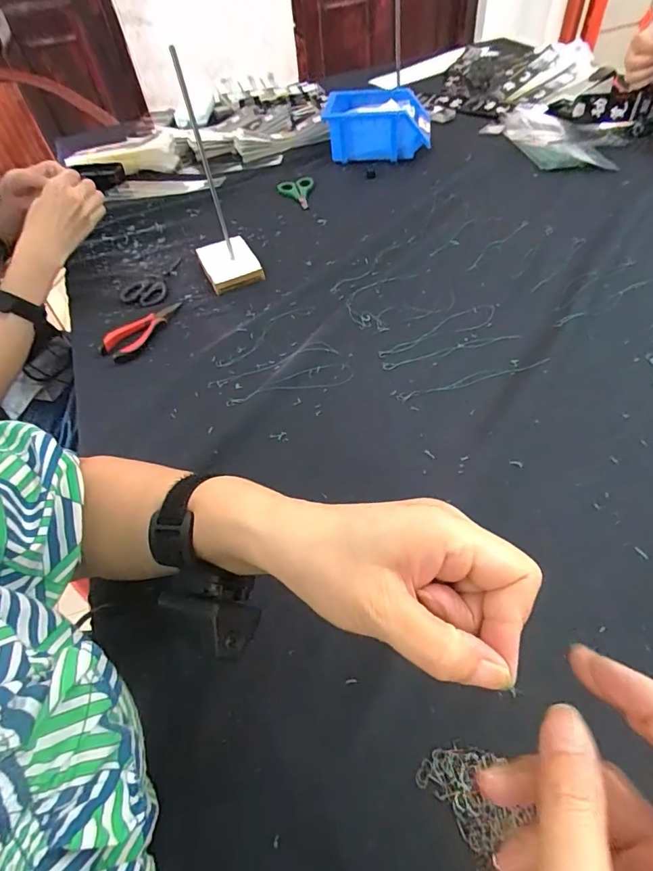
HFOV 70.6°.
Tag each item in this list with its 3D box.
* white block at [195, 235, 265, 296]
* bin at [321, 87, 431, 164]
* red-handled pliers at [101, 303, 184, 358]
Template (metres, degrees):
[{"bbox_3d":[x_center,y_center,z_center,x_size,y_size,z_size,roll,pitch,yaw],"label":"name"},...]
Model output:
[{"bbox_3d":[-0.133,-0.237,0.638,0.071,0.019,0.108,-23,53,-11],"label":"white block"},{"bbox_3d":[0.090,-0.554,0.824,0.186,0.077,0.141,1,52,7],"label":"bin"},{"bbox_3d":[-0.227,-0.137,0.574,0.039,0.015,0.115,26,59,24],"label":"red-handled pliers"}]

